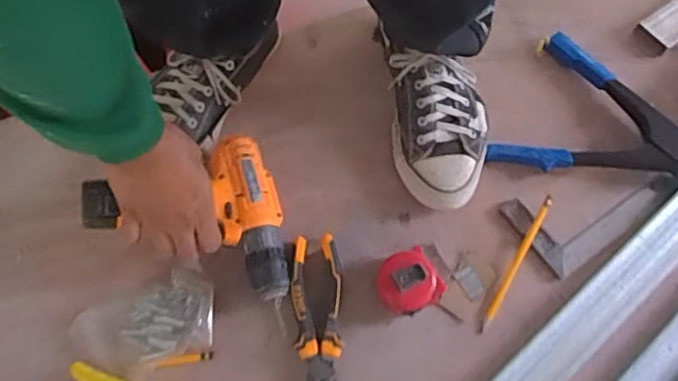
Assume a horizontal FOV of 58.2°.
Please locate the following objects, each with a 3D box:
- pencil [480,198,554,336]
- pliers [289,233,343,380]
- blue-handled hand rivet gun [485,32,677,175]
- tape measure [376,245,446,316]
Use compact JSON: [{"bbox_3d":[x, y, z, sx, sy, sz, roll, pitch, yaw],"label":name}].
[{"bbox_3d":[0.197,0.078,0.670,0.009,0.015,0.173,28,67,15],"label":"pencil"},{"bbox_3d":[-0.024,0.139,0.642,0.053,0.020,0.190,-2,63,1],"label":"pliers"},{"bbox_3d":[0.329,-0.080,0.730,0.236,0.043,0.198,25,67,14],"label":"blue-handled hand rivet gun"},{"bbox_3d":[0.074,0.098,0.650,0.069,0.039,0.063,-26,64,-12],"label":"tape measure"}]

